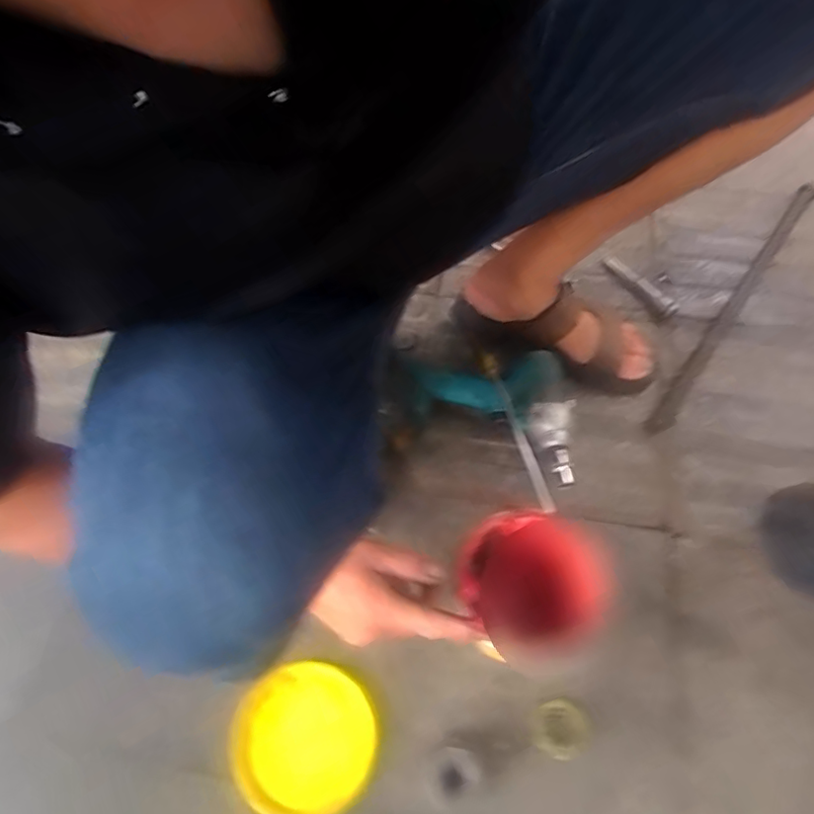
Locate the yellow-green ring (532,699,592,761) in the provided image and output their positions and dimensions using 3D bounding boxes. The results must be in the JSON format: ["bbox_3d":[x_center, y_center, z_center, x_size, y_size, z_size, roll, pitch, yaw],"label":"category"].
[{"bbox_3d":[0.138,0.288,0.499,0.048,0.005,0.046,-1,58,2],"label":"yellow-green ring"}]

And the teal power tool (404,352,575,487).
[{"bbox_3d":[0.131,-0.011,0.659,0.204,0.057,0.145,36,66,17],"label":"teal power tool"}]

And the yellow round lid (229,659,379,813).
[{"bbox_3d":[-0.093,0.296,0.500,0.122,0.018,0.124,-1,58,2],"label":"yellow round lid"}]

